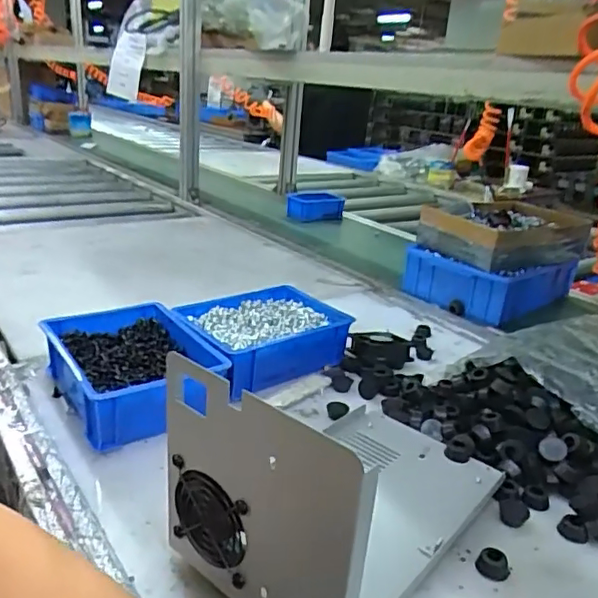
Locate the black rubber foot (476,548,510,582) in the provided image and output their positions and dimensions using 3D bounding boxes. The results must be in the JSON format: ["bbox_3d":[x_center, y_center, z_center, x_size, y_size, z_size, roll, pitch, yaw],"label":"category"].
[{"bbox_3d":[0.151,0.205,0.433,0.021,0.015,0.021,5,20,-2],"label":"black rubber foot"}]

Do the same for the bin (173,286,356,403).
[{"bbox_3d":[-0.044,0.045,0.733,0.197,0.059,0.152,-13,28,-38],"label":"bin"}]

